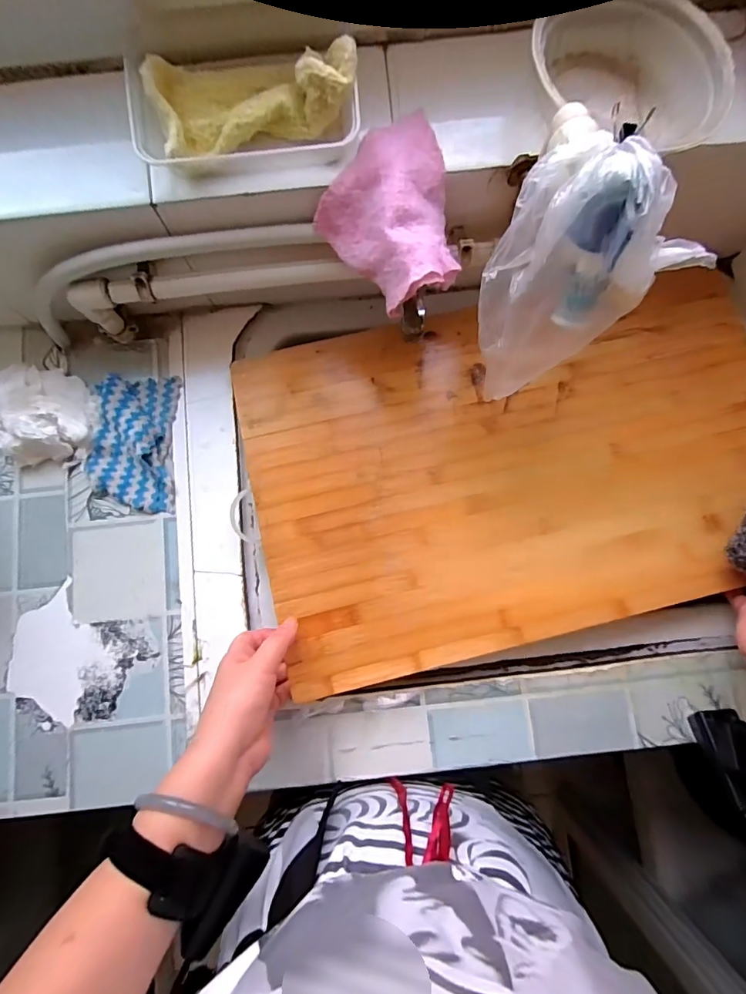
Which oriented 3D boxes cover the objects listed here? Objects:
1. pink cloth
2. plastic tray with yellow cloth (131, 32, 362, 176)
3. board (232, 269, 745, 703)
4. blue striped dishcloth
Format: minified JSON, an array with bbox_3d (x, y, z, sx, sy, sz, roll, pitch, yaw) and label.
[{"bbox_3d":[0.028,-0.225,0.371,0.112,0.045,0.124,-38,84,-5],"label":"pink cloth"},{"bbox_3d":[-0.101,-0.302,0.348,0.178,0.046,0.102,-8,82,-2],"label":"plastic tray with yellow cloth"},{"bbox_3d":[0.158,-0.040,0.467,0.545,0.032,0.340,-14,82,-2],"label":"board"},{"bbox_3d":[-0.248,-0.056,0.475,0.082,0.018,0.142,-1,82,-1],"label":"blue striped dishcloth"}]

